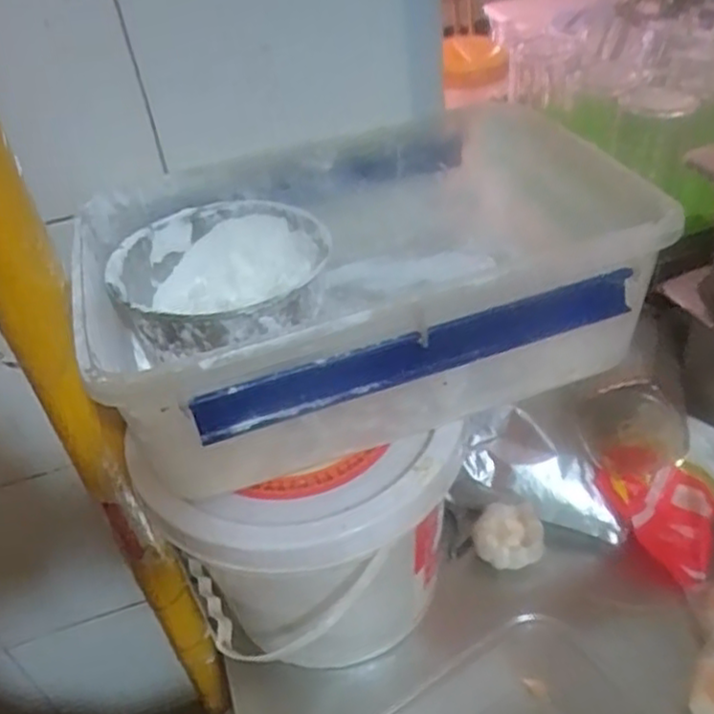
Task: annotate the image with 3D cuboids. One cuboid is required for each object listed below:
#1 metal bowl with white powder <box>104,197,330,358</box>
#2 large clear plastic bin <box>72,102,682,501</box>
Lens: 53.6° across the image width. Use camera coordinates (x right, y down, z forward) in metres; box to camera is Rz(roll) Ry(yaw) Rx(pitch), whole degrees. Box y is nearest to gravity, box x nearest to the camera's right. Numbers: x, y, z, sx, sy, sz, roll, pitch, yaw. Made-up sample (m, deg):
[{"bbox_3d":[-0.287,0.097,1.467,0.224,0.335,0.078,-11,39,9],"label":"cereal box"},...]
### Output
[{"bbox_3d":[-0.092,-0.049,0.506,0.144,0.063,0.143,-4,41,4],"label":"metal bowl with white powder"},{"bbox_3d":[0.005,-0.052,0.496,0.356,0.116,0.240,-17,41,-11],"label":"large clear plastic bin"}]

